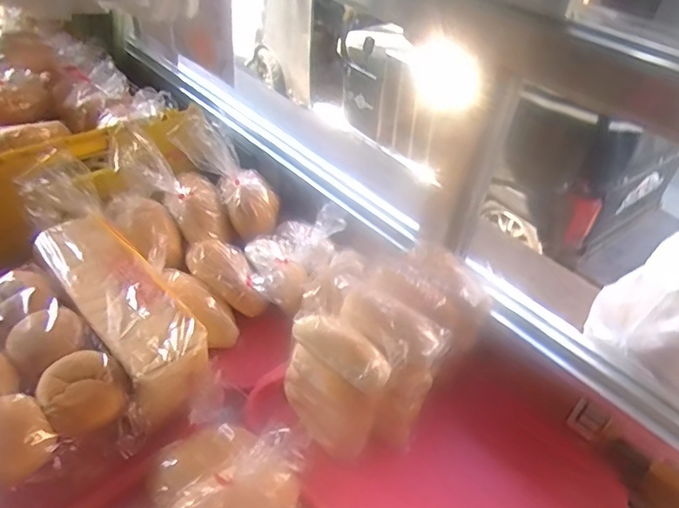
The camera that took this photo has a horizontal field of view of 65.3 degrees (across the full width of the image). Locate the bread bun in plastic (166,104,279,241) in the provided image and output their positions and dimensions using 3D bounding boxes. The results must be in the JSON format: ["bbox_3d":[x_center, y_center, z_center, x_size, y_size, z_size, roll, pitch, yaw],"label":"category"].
[{"bbox_3d":[-0.177,-0.124,0.841,0.079,0.225,0.081,-25,39,12],"label":"bread bun in plastic"}]

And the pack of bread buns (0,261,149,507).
[{"bbox_3d":[-0.369,0.146,0.600,0.186,0.092,0.281,-26,50,-35],"label":"pack of bread buns"}]

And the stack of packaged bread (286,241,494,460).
[{"bbox_3d":[0.059,0.115,0.673,0.156,0.149,0.246,35,46,29],"label":"stack of packaged bread"}]

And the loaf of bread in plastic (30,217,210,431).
[{"bbox_3d":[-0.284,0.069,0.690,0.102,0.079,0.314,-26,50,-35],"label":"loaf of bread in plastic"}]

